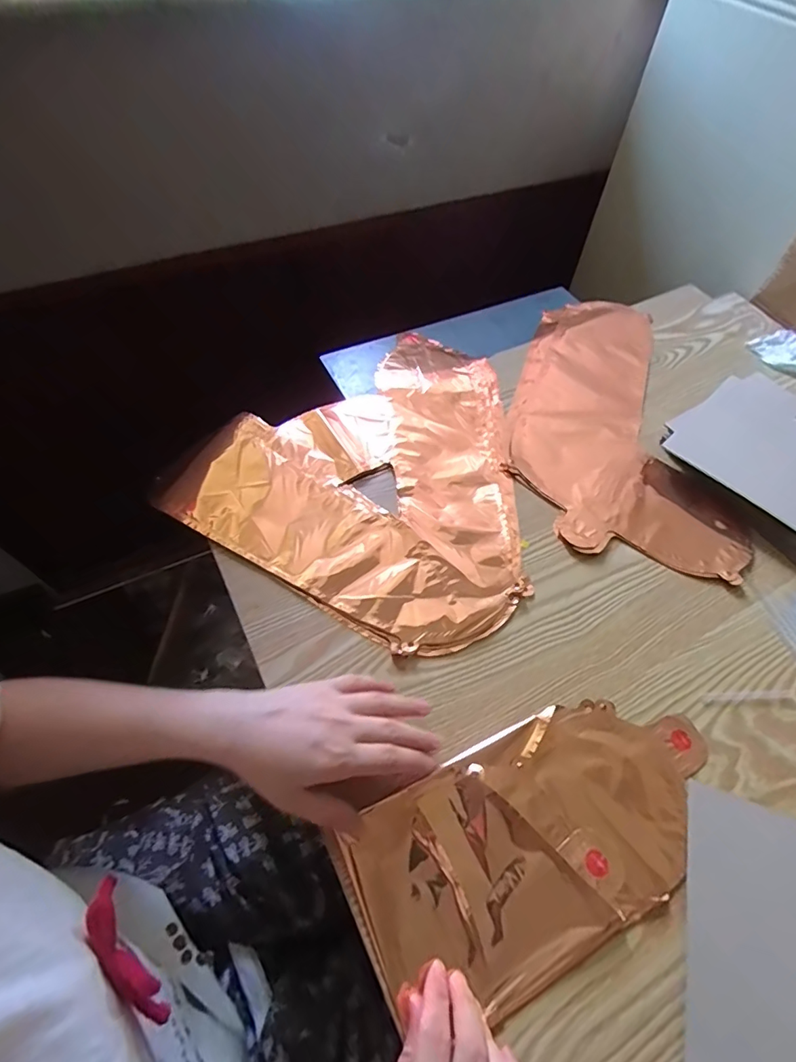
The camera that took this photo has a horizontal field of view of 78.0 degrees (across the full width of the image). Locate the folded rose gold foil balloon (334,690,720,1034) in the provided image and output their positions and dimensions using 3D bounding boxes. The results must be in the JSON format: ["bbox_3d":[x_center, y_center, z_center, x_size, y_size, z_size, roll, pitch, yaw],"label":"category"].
[{"bbox_3d":[0.107,0.213,0.350,0.278,0.014,0.135,-21,62,-16],"label":"folded rose gold foil balloon"}]

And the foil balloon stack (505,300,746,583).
[{"bbox_3d":[0.245,-0.145,0.586,0.220,0.014,0.419,6,58,0],"label":"foil balloon stack"}]

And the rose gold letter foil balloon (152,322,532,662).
[{"bbox_3d":[-0.002,-0.087,0.525,0.347,0.009,0.370,28,60,13],"label":"rose gold letter foil balloon"}]

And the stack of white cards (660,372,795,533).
[{"bbox_3d":[0.411,-0.075,0.527,0.165,0.035,0.203,-31,65,-21],"label":"stack of white cards"}]

